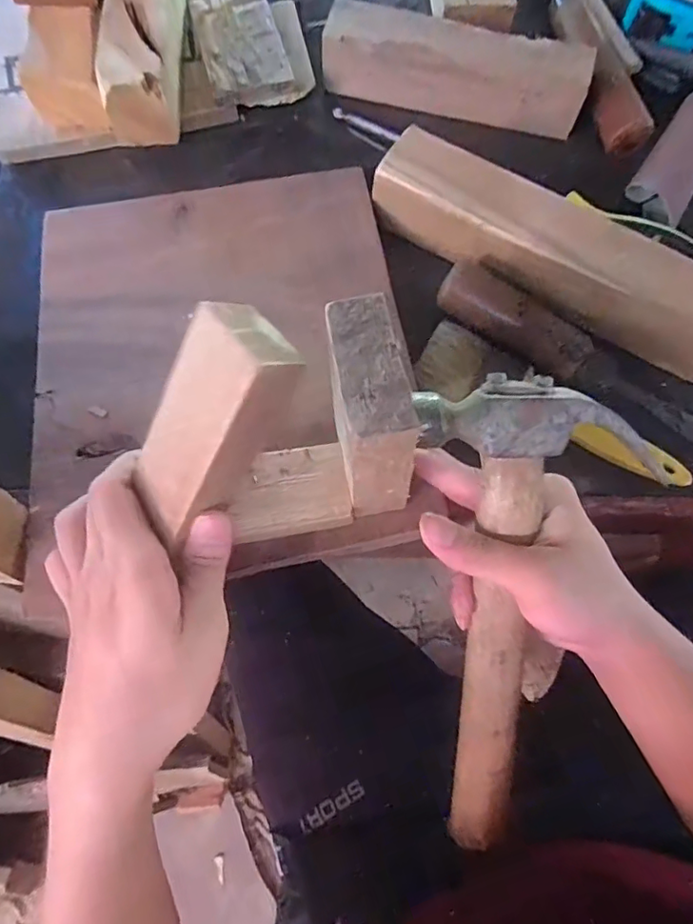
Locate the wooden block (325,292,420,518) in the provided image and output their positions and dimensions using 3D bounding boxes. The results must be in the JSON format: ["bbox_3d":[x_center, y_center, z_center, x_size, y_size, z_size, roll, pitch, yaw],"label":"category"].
[{"bbox_3d":[0.010,-0.018,0.256,0.032,0.108,0.065,-9,73,-3],"label":"wooden block"}]

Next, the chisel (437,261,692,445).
[{"bbox_3d":[0.161,-0.061,0.339,0.221,0.039,0.041,33,75,10],"label":"chisel"}]

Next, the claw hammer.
[{"bbox_3d":[0.090,0.093,0.285,0.099,0.029,0.274,-3,109,-1],"label":"claw hammer"}]

